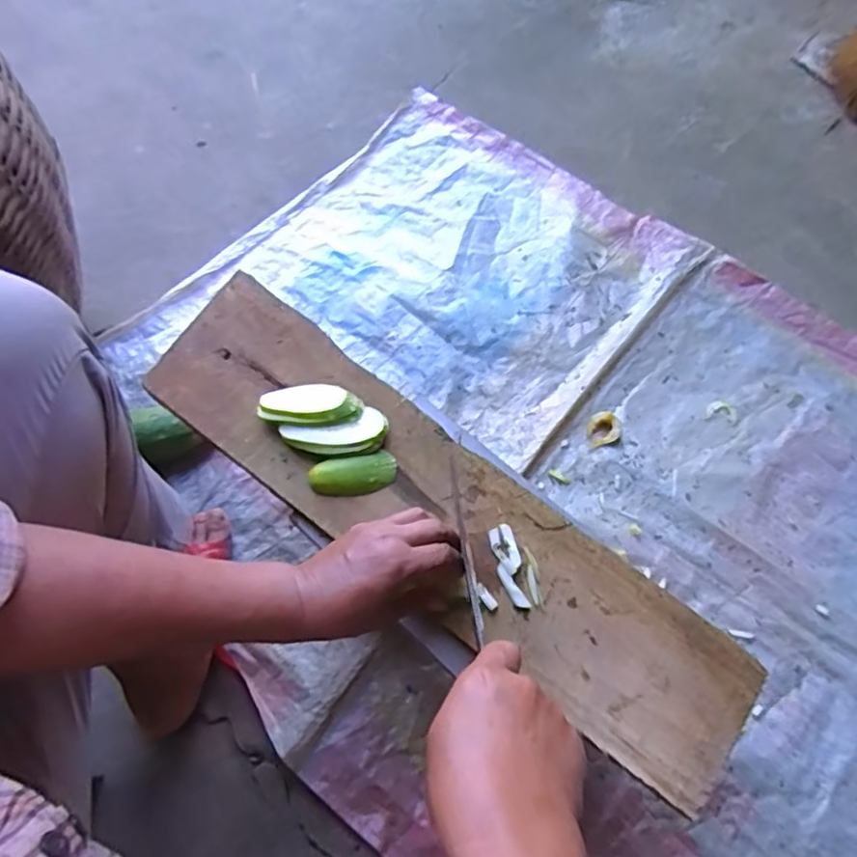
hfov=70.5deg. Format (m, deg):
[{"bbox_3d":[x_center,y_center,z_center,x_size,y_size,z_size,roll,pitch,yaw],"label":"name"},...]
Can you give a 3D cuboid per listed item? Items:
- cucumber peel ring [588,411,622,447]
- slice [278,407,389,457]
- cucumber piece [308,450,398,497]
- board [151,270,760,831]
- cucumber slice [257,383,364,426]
[{"bbox_3d":[0.235,-0.001,0.811,0.046,0.021,0.041,-13,66,-7],"label":"cucumber peel ring"},{"bbox_3d":[-0.087,0.008,0.568,0.096,0.018,0.041,-9,65,-5],"label":"slice"},{"bbox_3d":[-0.068,0.043,0.556,0.078,0.013,0.033,-13,66,-7],"label":"cucumber piece"},{"bbox_3d":[-0.004,0.066,0.547,0.612,0.028,0.150,36,69,15],"label":"board"},{"bbox_3d":[-0.111,-0.022,0.579,0.096,0.023,0.048,4,65,1],"label":"cucumber slice"}]

